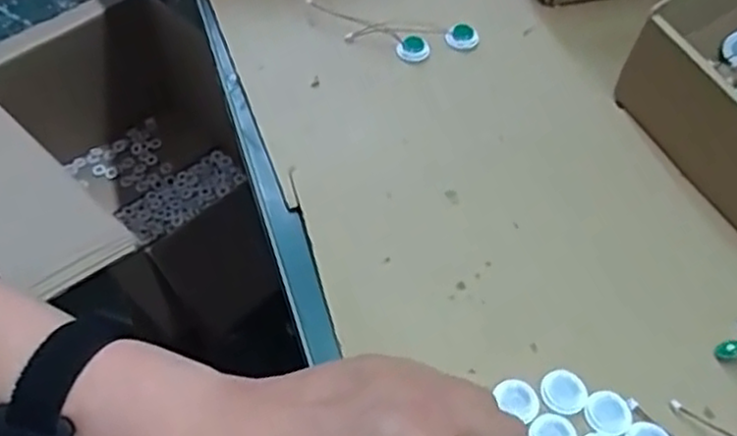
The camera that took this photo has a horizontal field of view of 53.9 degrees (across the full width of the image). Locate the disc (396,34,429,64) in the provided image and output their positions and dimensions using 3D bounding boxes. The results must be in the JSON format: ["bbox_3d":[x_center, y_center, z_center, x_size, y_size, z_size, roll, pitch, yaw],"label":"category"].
[{"bbox_3d":[0.032,-0.119,0.512,0.021,0.007,0.022,2,54,-3],"label":"disc"}]

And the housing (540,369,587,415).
[{"bbox_3d":[0.099,0.087,0.366,0.024,0.004,0.022,2,54,-3],"label":"housing"}]

